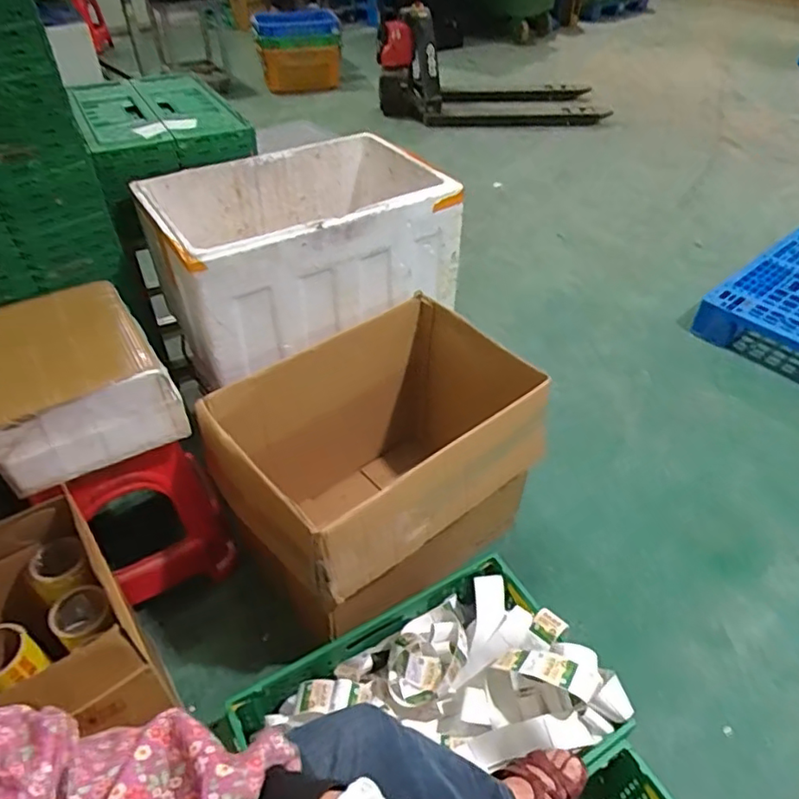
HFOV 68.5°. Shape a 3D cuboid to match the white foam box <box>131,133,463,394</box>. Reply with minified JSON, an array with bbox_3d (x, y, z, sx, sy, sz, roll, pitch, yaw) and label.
[{"bbox_3d":[-0.247,-0.401,1.489,0.679,0.308,0.474,-20,46,-20],"label":"white foam box"}]

